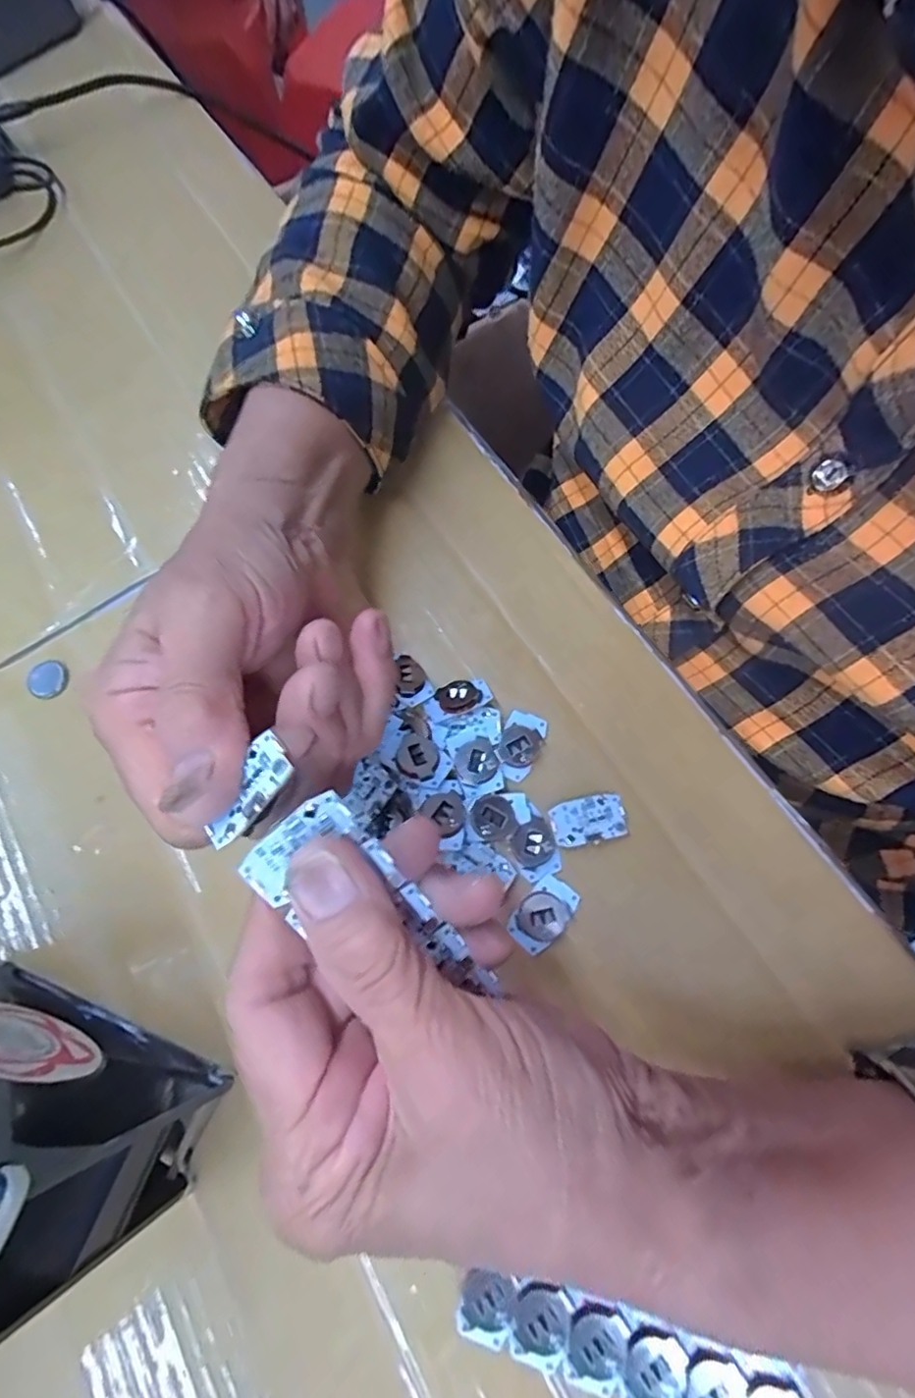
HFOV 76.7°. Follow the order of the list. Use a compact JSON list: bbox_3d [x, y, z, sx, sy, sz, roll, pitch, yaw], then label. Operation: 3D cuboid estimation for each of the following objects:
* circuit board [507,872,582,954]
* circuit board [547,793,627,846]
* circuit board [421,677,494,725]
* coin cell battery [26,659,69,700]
[{"bbox_3d":[0.034,0.085,0.228,0.019,0.004,0.029,42,80,16],"label":"circuit board"},{"bbox_3d":[0.054,0.050,0.238,0.030,0.004,0.018,-13,71,0],"label":"circuit board"},{"bbox_3d":[0.000,0.000,0.259,0.029,0.006,0.018,-27,58,0],"label":"circuit board"},{"bbox_3d":[-0.202,-0.010,0.285,0.019,0.004,0.019,-4,72,3],"label":"coin cell battery"}]

